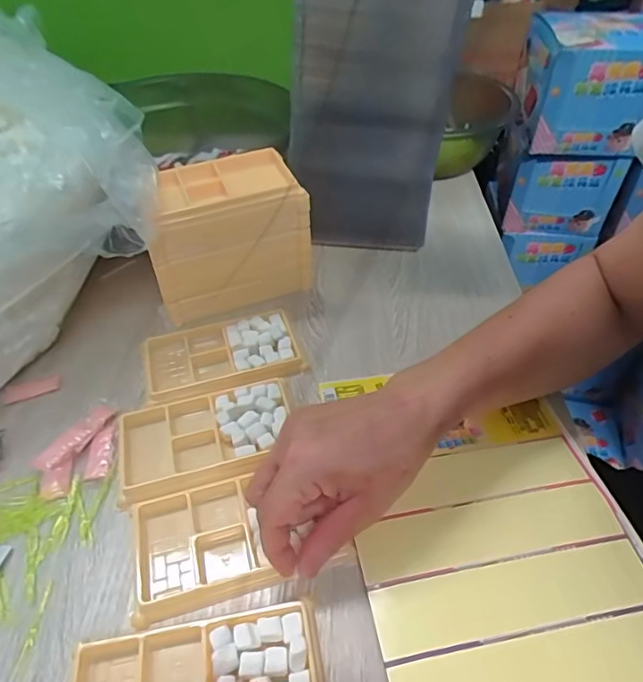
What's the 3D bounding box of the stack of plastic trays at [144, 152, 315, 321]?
[{"bbox_3d":[-0.088,-0.095,0.469,0.135,0.116,0.075,-19,47,-16],"label":"stack of plastic trays"}]

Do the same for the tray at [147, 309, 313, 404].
[{"bbox_3d":[-0.085,0.011,0.435,0.127,0.013,0.076,-14,46,-12],"label":"tray"}]

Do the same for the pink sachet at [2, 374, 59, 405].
[{"bbox_3d":[-0.240,0.038,0.420,0.043,0.004,0.018,-17,46,-14],"label":"pink sachet"}]

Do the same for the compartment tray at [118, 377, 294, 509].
[{"bbox_3d":[-0.087,0.071,0.382,0.130,0.013,0.078,-15,46,-13],"label":"compartment tray"}]

